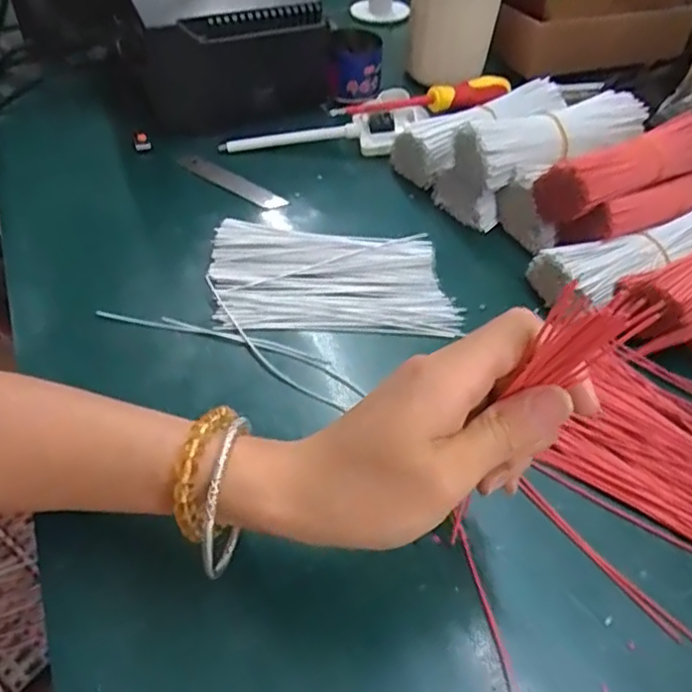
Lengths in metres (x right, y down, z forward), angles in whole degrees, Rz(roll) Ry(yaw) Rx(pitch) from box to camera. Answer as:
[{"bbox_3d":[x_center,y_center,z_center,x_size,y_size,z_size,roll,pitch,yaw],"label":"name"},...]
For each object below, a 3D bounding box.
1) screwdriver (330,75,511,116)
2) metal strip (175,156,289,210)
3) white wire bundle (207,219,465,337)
[{"bbox_3d":[0.065,-0.199,0.529,0.158,0.021,0.019,-17,49,-15],"label":"screwdriver"},{"bbox_3d":[-0.089,-0.125,0.492,0.094,0.006,0.020,28,44,14],"label":"metal strip"},{"bbox_3d":[-0.009,-0.048,0.418,0.154,0.018,0.093,1,45,-1],"label":"white wire bundle"}]

